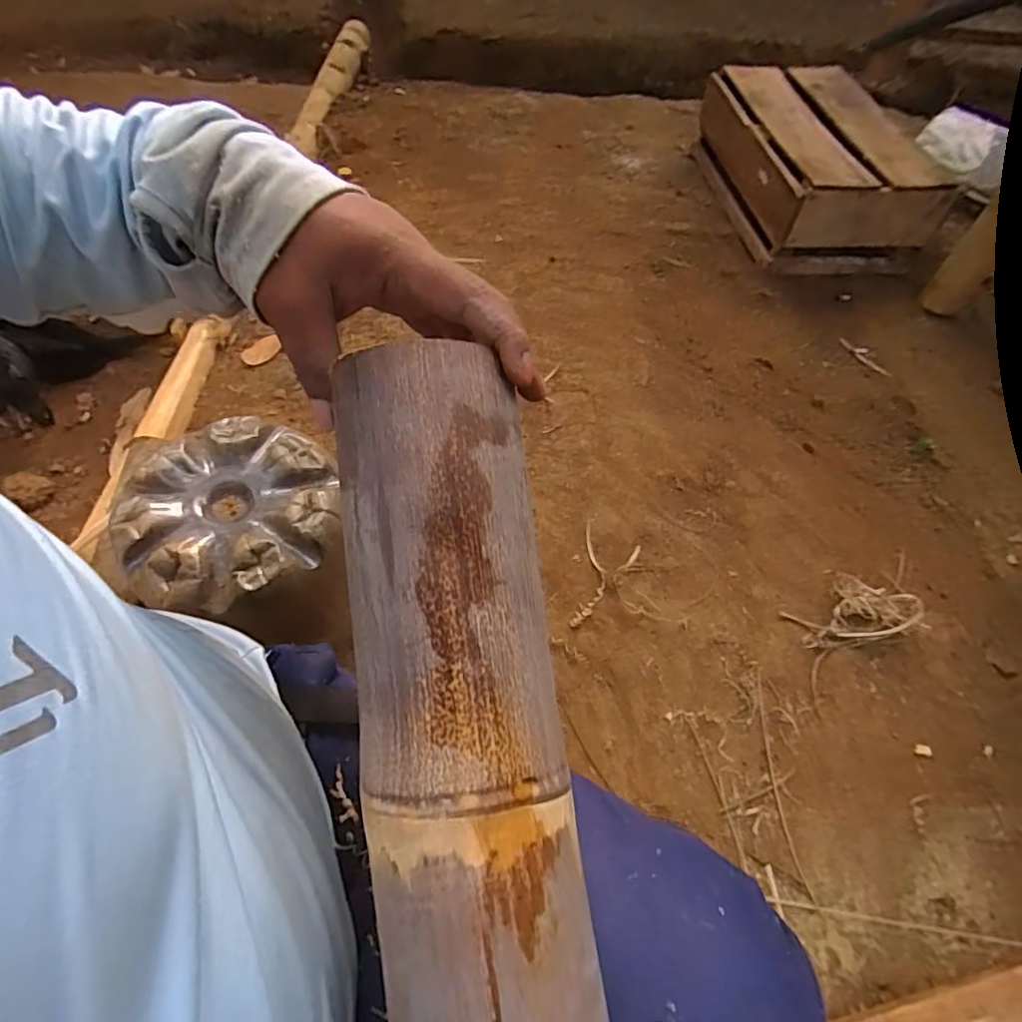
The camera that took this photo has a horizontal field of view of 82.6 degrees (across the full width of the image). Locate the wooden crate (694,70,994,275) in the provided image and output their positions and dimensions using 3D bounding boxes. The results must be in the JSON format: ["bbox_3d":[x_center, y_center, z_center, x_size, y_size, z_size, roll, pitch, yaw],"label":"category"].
[{"bbox_3d":[0.666,-0.788,1.335,0.383,0.200,0.527,-3,59,-6],"label":"wooden crate"}]

